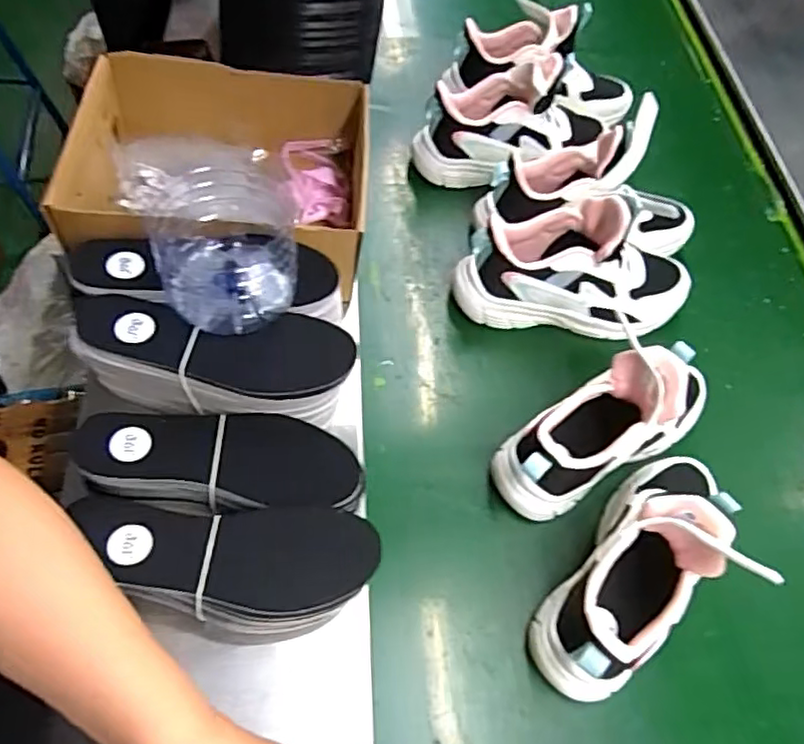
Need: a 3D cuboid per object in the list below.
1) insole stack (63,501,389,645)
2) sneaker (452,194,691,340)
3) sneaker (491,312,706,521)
[{"bbox_3d":[-0.126,0.148,0.462,0.212,0.070,0.088,1,57,-3],"label":"insole stack"},{"bbox_3d":[0.184,-0.119,0.655,0.253,0.138,0.107,1,57,-3],"label":"sneaker"},{"bbox_3d":[0.186,0.040,0.561,0.213,0.125,0.083,-29,63,-20],"label":"sneaker"}]

